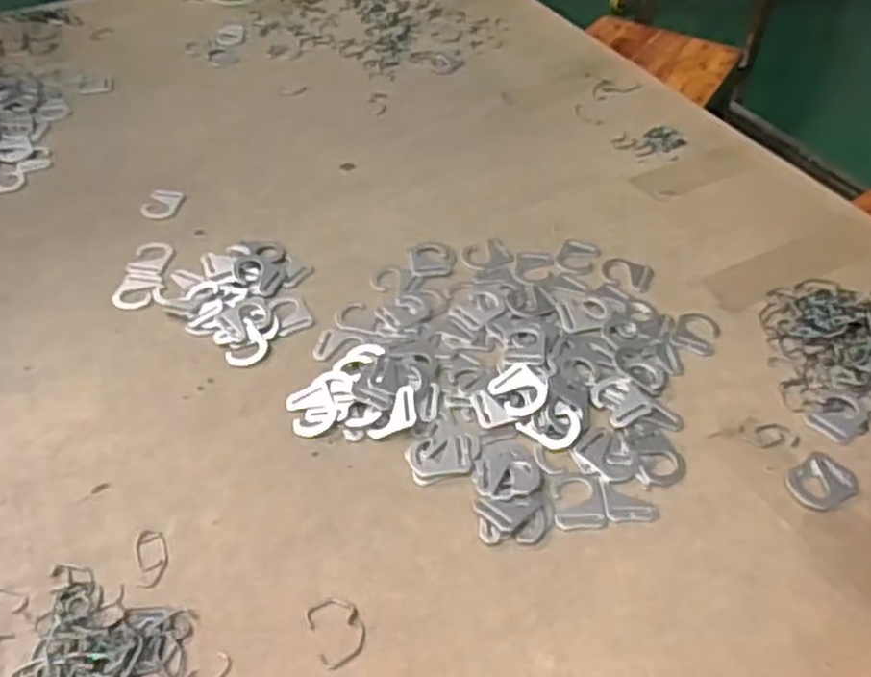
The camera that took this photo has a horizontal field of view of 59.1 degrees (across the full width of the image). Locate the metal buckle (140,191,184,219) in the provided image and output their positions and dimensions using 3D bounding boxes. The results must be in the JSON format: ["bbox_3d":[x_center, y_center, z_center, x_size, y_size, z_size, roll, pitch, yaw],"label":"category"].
[{"bbox_3d":[-0.273,-0.133,0.767,0.034,0.006,0.050,0,45,2],"label":"metal buckle"}]

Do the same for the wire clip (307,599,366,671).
[{"bbox_3d":[-0.059,0.176,0.464,0.030,0.004,0.042,-17,47,-15],"label":"wire clip"}]

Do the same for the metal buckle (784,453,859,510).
[{"bbox_3d":[0.268,0.098,0.532,0.046,0.004,0.037,-27,51,-23],"label":"metal buckle"}]

